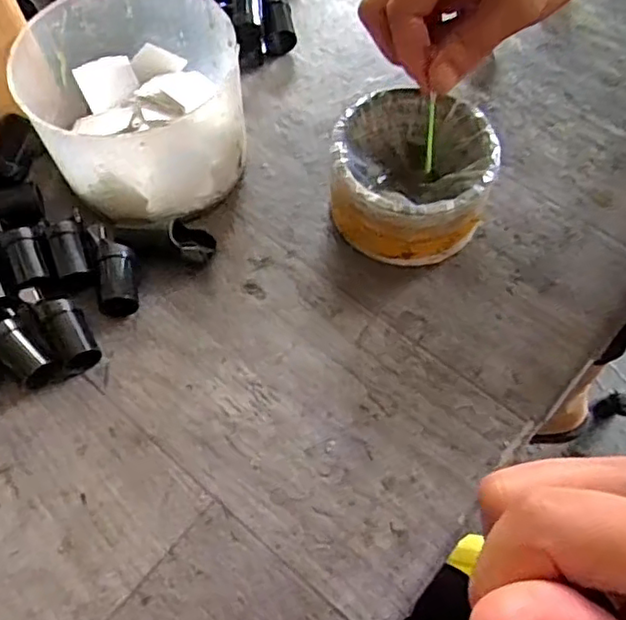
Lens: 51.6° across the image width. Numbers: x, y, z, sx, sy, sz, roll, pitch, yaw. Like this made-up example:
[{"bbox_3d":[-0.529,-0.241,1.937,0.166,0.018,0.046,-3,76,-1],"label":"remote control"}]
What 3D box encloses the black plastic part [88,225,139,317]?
[{"bbox_3d":[-0.105,-0.020,0.348,0.020,0.017,0.051,-13,63,-6],"label":"black plastic part"}]

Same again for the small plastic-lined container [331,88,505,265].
[{"bbox_3d":[0.053,-0.071,0.355,0.082,0.050,0.083,0,63,0],"label":"small plastic-lined container"}]

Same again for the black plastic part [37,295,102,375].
[{"bbox_3d":[-0.123,0.013,0.331,0.019,0.020,0.041,-29,66,-14],"label":"black plastic part"}]

